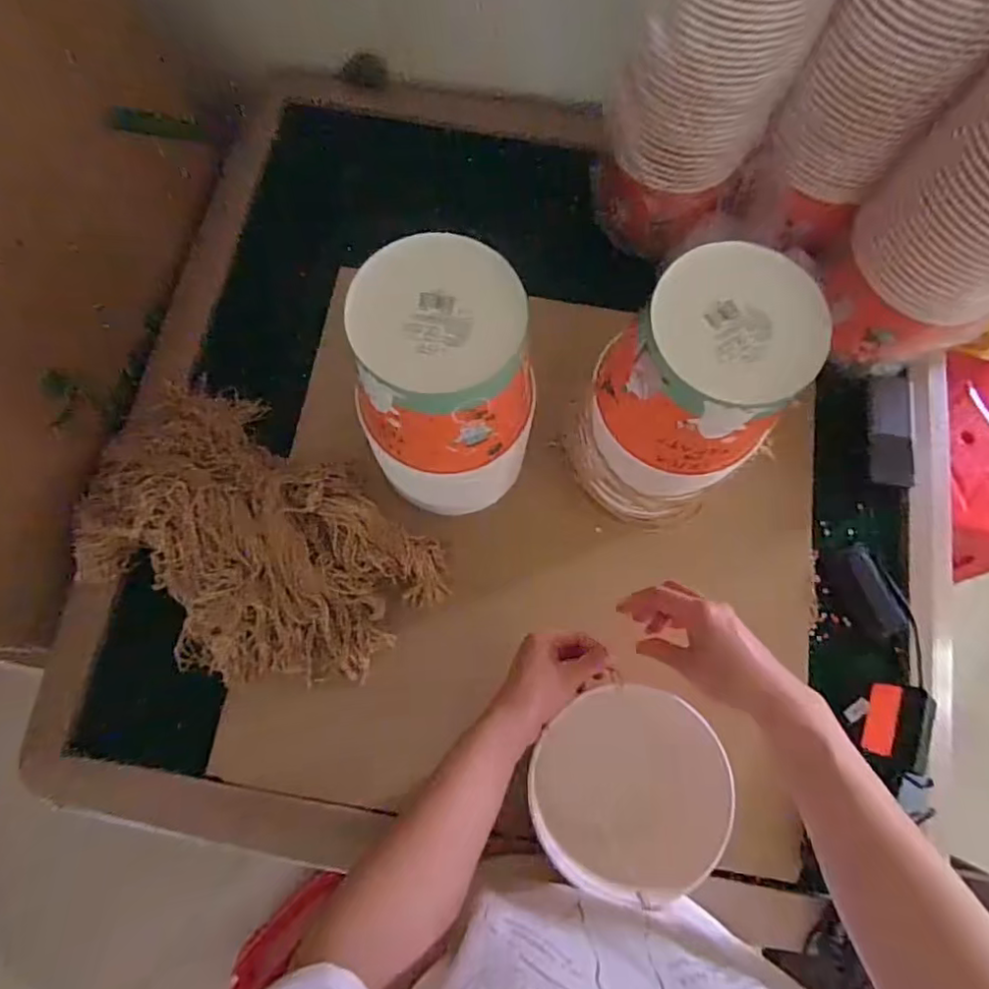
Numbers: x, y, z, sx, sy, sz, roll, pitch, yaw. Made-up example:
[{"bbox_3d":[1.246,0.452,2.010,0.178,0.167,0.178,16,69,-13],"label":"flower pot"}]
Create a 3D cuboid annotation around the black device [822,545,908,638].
[{"bbox_3d":[0.401,0.107,0.659,0.051,0.029,0.098,-19,76,-7],"label":"black device"}]

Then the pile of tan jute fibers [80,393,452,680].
[{"bbox_3d":[-0.256,0.051,0.624,0.366,0.061,0.246,38,77,8],"label":"pile of tan jute fibers"}]

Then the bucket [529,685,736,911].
[{"bbox_3d":[0.121,0.272,0.536,0.163,0.133,0.171,-38,79,-11],"label":"bucket"}]

